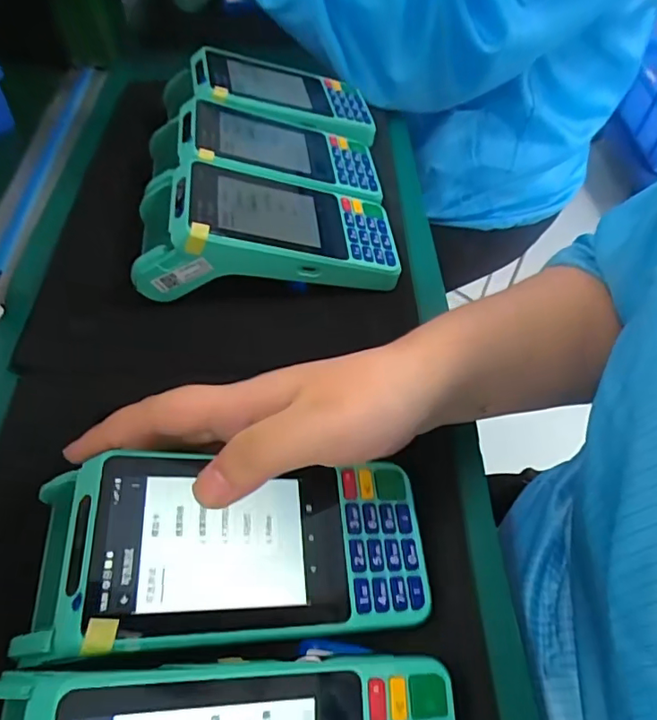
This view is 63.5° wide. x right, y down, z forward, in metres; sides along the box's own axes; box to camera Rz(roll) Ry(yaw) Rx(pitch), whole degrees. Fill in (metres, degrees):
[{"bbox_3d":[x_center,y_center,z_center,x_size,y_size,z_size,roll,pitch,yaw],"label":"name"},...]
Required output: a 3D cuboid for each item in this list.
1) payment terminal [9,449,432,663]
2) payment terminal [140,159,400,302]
[{"bbox_3d":[-0.040,0.085,0.230,0.159,0.046,0.071,3,53,-16],"label":"payment terminal"},{"bbox_3d":[-0.039,-0.088,0.354,0.166,0.060,0.080,-4,54,-6],"label":"payment terminal"}]

